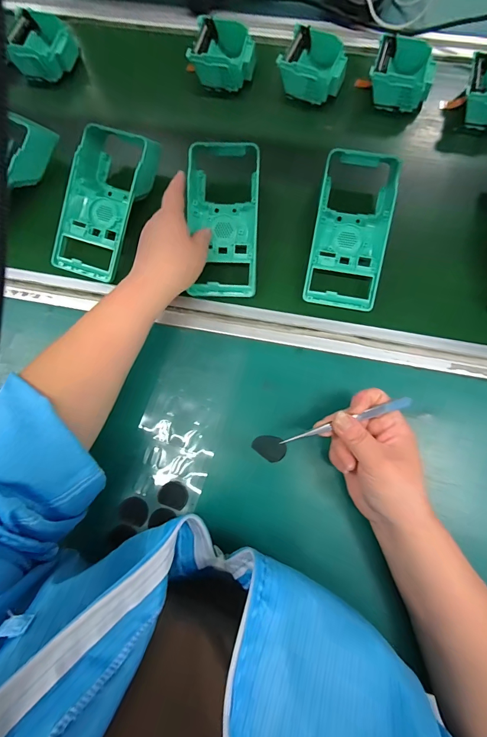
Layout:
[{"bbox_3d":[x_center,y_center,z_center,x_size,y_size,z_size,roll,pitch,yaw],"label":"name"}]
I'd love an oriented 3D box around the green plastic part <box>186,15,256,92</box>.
[{"bbox_3d":[-0.026,-0.418,0.456,0.083,0.044,0.085,12,79,2],"label":"green plastic part"}]

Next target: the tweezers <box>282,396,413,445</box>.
[{"bbox_3d":[0.093,0.047,0.304,0.127,0.013,0.009,-14,78,-11],"label":"tweezers"}]

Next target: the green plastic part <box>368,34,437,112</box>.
[{"bbox_3d":[0.206,-0.382,0.443,0.079,0.039,0.079,14,79,2],"label":"green plastic part"}]

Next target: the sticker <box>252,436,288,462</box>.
[{"bbox_3d":[0.024,0.070,0.298,0.024,0.004,0.028,-42,98,13],"label":"sticker"}]

